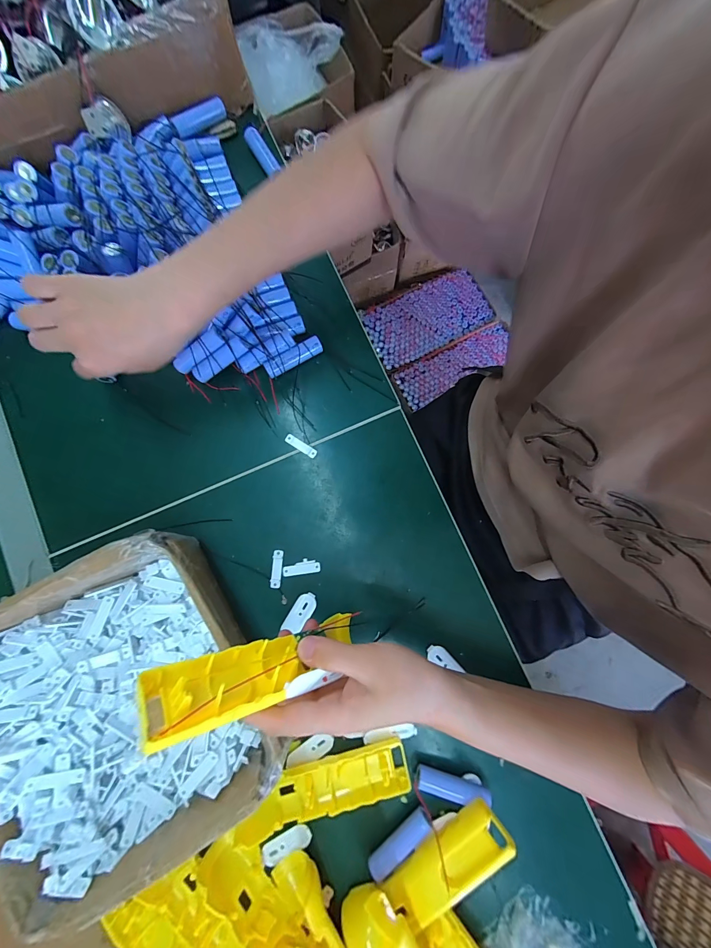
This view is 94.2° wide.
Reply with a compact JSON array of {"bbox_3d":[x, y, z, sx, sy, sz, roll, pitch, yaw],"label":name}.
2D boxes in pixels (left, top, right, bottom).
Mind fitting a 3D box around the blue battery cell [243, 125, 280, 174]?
[{"bbox_3d":[-0.108,-0.378,0.388,0.018,0.015,0.066,-32,84,-4],"label":"blue battery cell"}]

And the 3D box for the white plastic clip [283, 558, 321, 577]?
[{"bbox_3d":[-0.055,0.095,0.338,0.037,0.007,0.014,-6,83,-1],"label":"white plastic clip"}]

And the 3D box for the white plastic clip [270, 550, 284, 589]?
[{"bbox_3d":[-0.081,0.097,0.339,0.011,0.005,0.037,4,83,0],"label":"white plastic clip"}]

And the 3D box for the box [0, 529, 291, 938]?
[{"bbox_3d":[-0.195,0.191,0.283,0.215,0.073,0.225,-30,84,-4],"label":"box"}]

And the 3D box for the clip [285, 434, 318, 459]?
[{"bbox_3d":[-0.059,-0.030,0.354,0.037,0.004,0.010,33,84,4],"label":"clip"}]

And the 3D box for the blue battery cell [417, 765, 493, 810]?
[{"bbox_3d":[0.090,0.289,0.304,0.064,0.020,0.016,10,83,1],"label":"blue battery cell"}]

